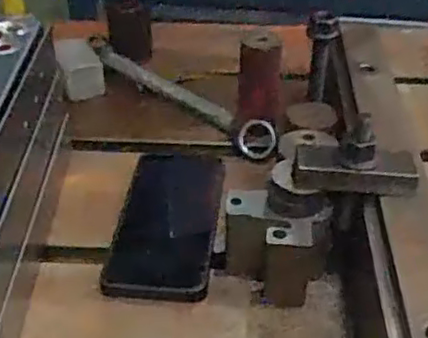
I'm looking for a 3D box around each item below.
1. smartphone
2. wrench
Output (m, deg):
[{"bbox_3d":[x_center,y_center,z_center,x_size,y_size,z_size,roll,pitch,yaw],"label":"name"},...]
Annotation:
[{"bbox_3d":[-0.036,0.040,0.528,0.080,0.013,0.165,2,43,6],"label":"smartphone"},{"bbox_3d":[-0.046,-0.084,0.684,0.034,0.029,0.298,-28,45,-34],"label":"wrench"}]

